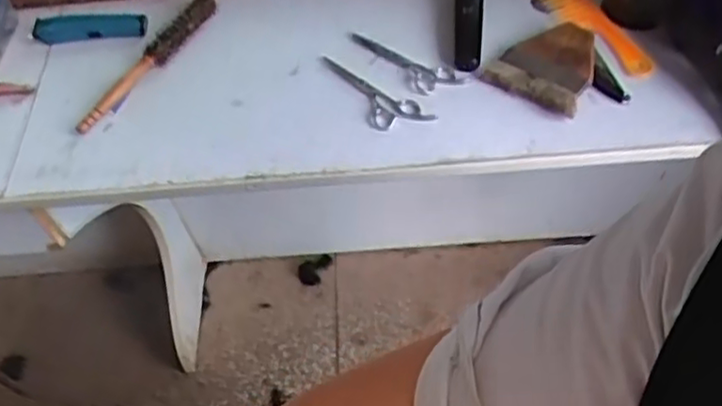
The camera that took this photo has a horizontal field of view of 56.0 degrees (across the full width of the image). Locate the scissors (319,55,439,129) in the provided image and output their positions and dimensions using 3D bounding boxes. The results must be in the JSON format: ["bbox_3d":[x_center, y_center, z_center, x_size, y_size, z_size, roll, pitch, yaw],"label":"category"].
[{"bbox_3d":[0.004,-0.130,0.837,0.180,0.017,0.056,33,64,23],"label":"scissors"}]

